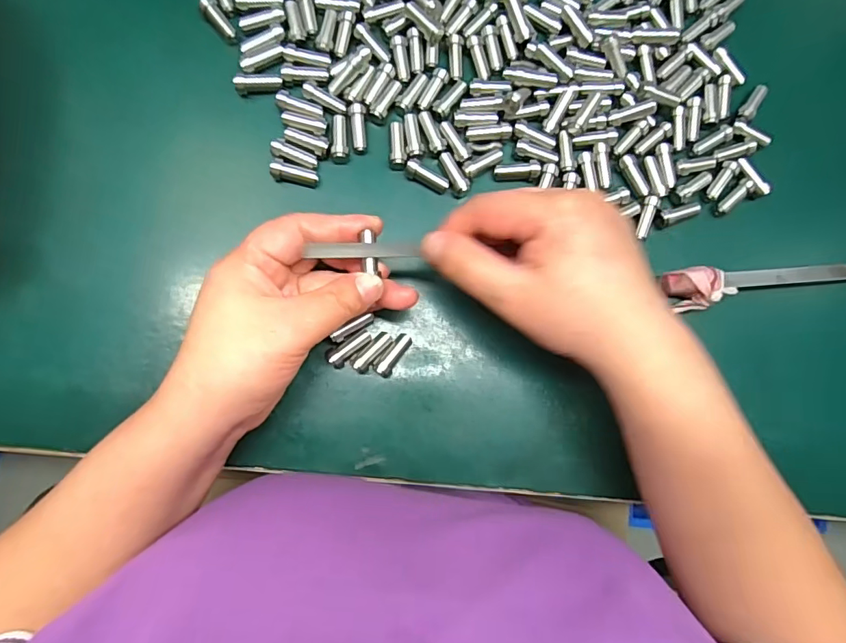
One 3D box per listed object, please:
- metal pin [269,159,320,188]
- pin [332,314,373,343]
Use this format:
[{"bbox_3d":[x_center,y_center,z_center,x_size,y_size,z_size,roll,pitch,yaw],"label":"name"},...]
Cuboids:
[{"bbox_3d":[-0.074,-0.084,0.288,0.028,0.008,0.011,10,90,-21],"label":"metal pin"},{"bbox_3d":[-0.039,0.004,0.280,0.026,0.006,0.006,-28,88,-7],"label":"pin"}]

